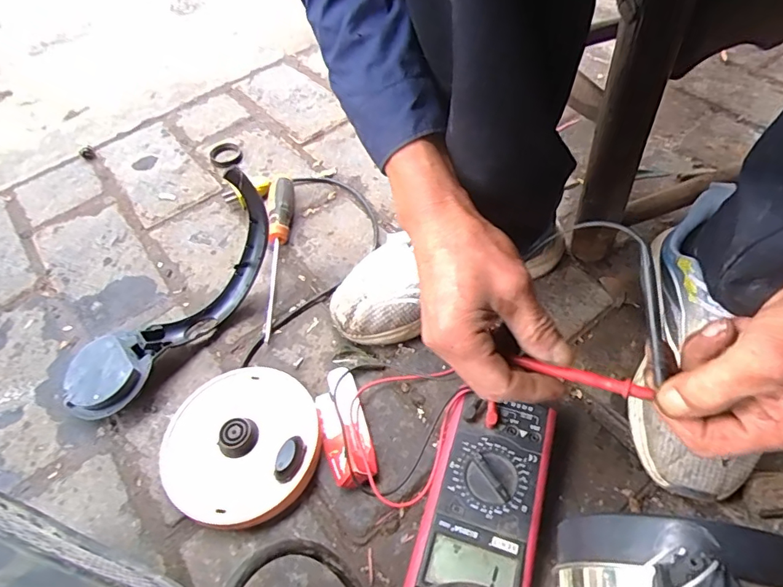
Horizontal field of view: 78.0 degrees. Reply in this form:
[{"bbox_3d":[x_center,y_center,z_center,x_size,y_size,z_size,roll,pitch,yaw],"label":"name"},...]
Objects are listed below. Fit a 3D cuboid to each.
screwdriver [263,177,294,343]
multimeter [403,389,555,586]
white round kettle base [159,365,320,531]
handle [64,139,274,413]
[{"bbox_3d":[-0.135,-0.064,0.576,0.029,0.037,0.251,-8,53,0],"label":"screwdriver"},{"bbox_3d":[0.074,0.167,0.391,0.086,0.042,0.166,13,56,14],"label":"multimeter"},{"bbox_3d":[-0.138,0.131,0.441,0.143,0.033,0.139,-2,53,3],"label":"white round kettle base"},{"bbox_3d":[-0.216,0.003,0.484,0.080,0.116,0.289,39,87,28],"label":"handle"}]

